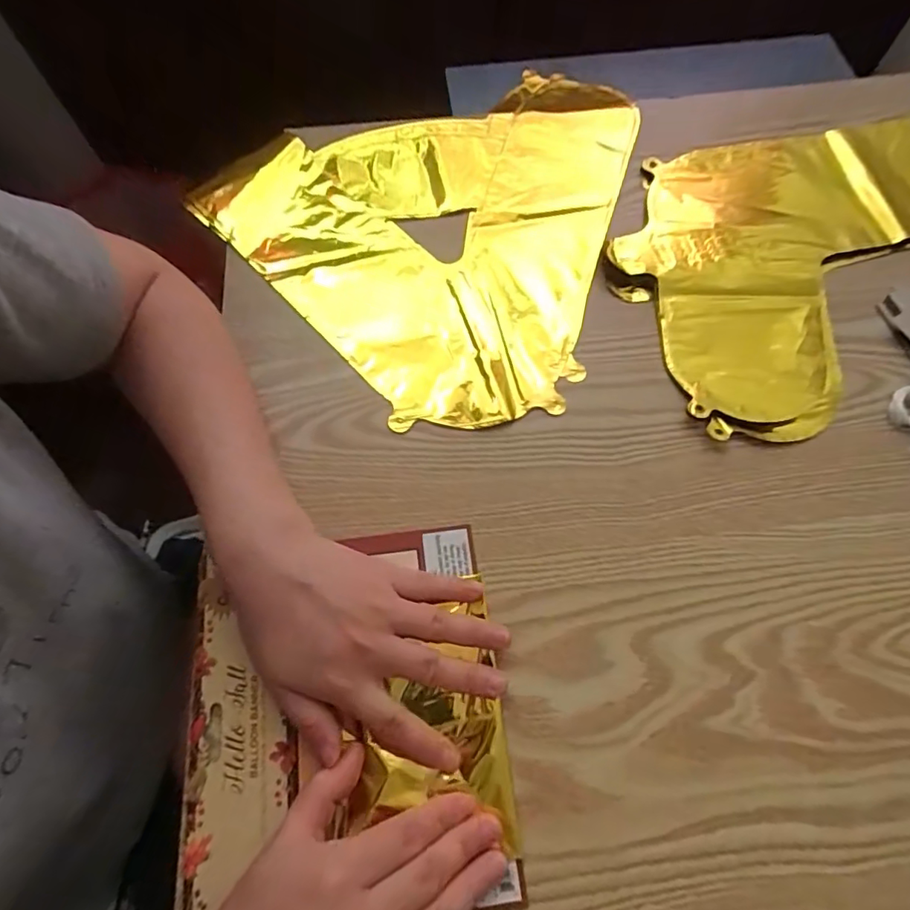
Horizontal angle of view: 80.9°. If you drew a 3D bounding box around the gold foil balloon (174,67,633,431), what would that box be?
[{"bbox_3d":[0.009,-0.171,0.434,0.352,0.033,0.315,-23,68,-8],"label":"gold foil balloon"}]

